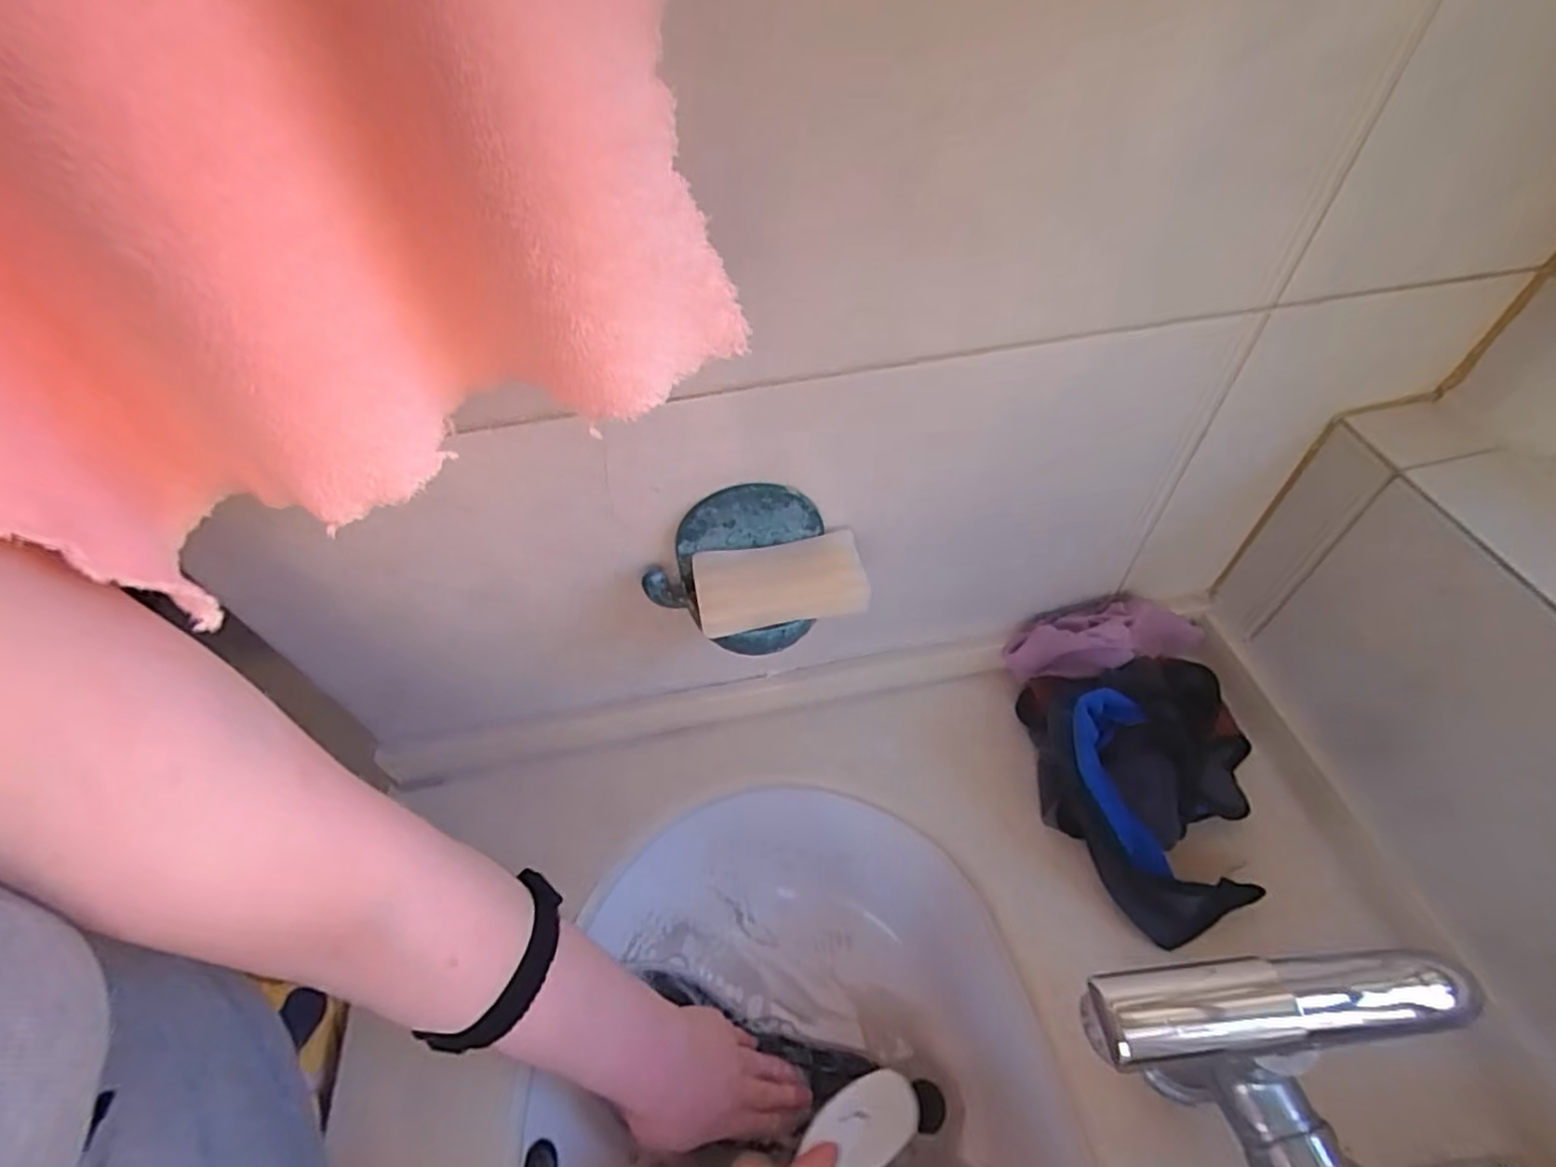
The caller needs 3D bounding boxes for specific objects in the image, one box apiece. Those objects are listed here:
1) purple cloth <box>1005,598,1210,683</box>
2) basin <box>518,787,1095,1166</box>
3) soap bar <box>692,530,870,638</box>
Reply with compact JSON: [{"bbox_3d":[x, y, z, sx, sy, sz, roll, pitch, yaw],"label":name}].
[{"bbox_3d":[0.270,0.044,0.546,0.166,0.061,0.059,-11,51,-5],"label":"purple cloth"},{"bbox_3d":[0.030,0.368,0.501,0.365,0.155,0.395,-2,51,2],"label":"basin"},{"bbox_3d":[0.001,-0.001,0.410,0.099,0.017,0.051,-10,51,-4],"label":"soap bar"}]

